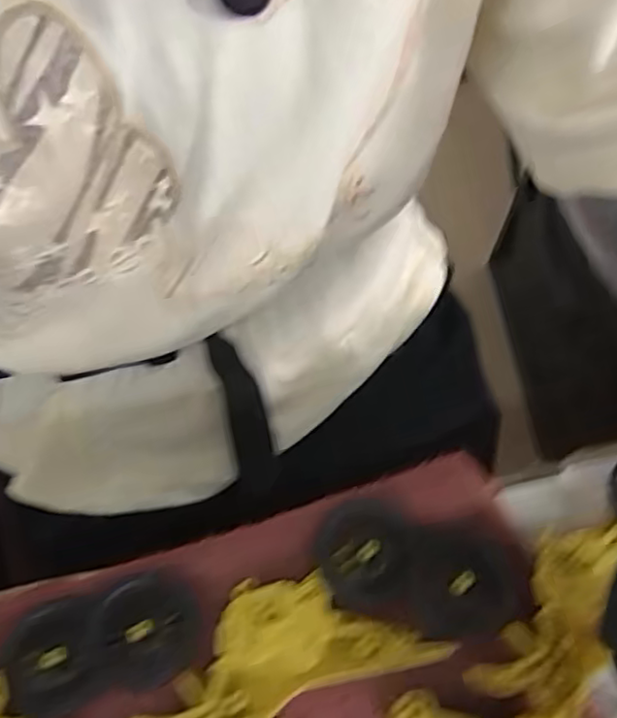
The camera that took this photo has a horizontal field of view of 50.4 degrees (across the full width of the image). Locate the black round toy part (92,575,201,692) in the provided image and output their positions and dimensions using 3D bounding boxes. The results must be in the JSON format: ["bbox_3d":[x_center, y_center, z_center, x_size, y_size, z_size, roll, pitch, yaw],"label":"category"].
[{"bbox_3d":[-0.057,0.094,0.229,0.034,0.007,0.036,-1,69,3],"label":"black round toy part"}]

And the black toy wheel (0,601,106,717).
[{"bbox_3d":[-0.090,0.105,0.231,0.036,0.007,0.037,-25,54,0],"label":"black toy wheel"}]

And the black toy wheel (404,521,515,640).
[{"bbox_3d":[0.054,0.077,0.232,0.036,0.007,0.038,-1,69,3],"label":"black toy wheel"}]

